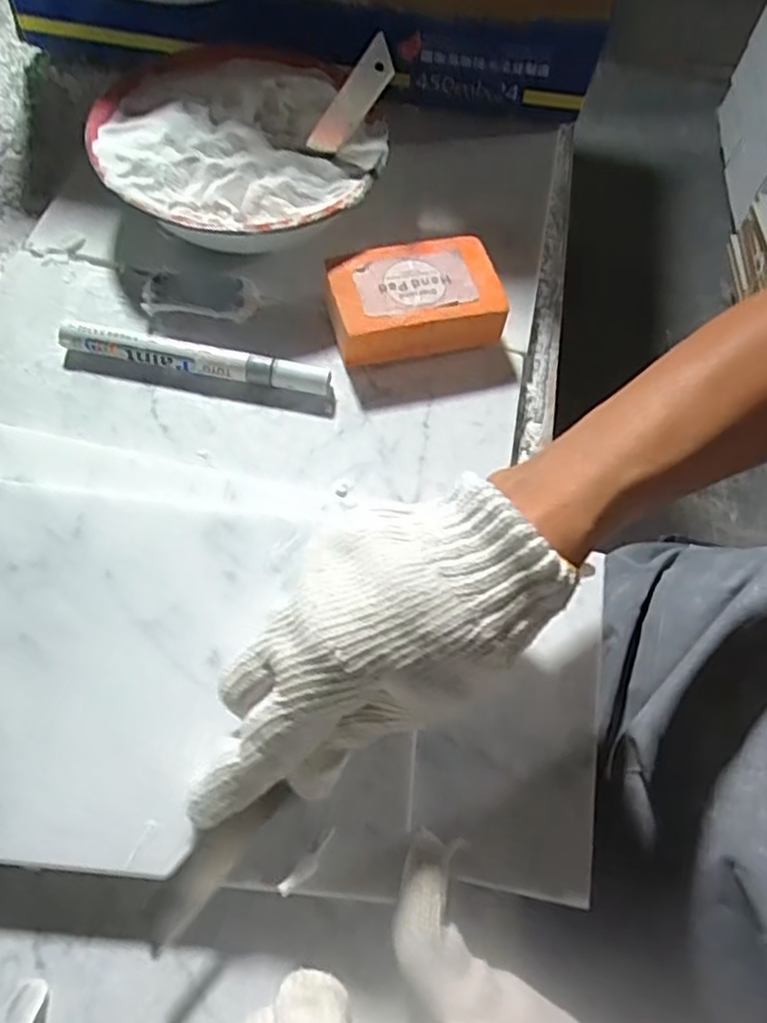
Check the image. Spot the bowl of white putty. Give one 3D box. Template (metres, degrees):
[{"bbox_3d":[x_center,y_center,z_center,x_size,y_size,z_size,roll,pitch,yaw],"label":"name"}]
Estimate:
[{"bbox_3d":[-0.084,-0.213,0.424,0.160,0.055,0.158,2,64,-4],"label":"bowl of white putty"}]

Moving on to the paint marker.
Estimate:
[{"bbox_3d":[-0.100,-0.083,0.377,0.143,0.018,0.017,11,62,3],"label":"paint marker"}]

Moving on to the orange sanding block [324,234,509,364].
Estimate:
[{"bbox_3d":[0.017,-0.119,0.395,0.093,0.030,0.060,-9,63,-8],"label":"orange sanding block"}]

